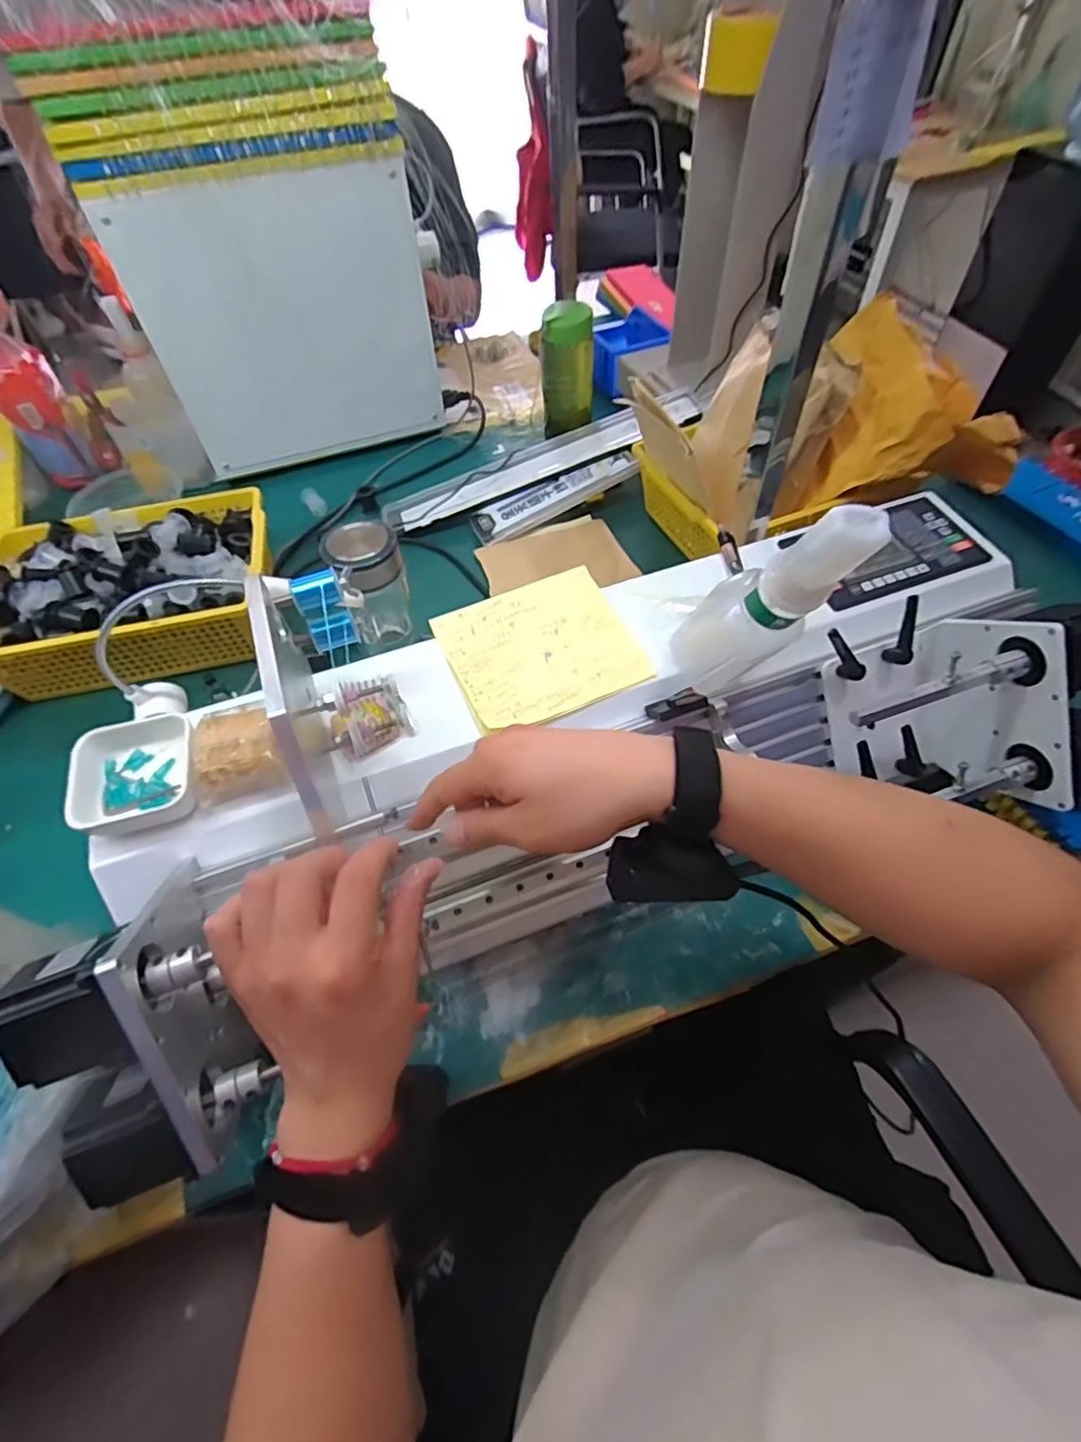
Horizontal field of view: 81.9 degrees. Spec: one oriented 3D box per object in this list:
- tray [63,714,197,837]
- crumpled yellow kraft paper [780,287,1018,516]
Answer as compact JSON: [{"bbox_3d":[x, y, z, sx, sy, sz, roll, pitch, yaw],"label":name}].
[{"bbox_3d":[-0.288,0.038,0.451,0.083,0.031,0.083,-18,56,-10],"label":"tray"},{"bbox_3d":[0.413,-0.325,0.692,0.214,0.170,0.170,22,59,17],"label":"crumpled yellow kraft paper"}]

